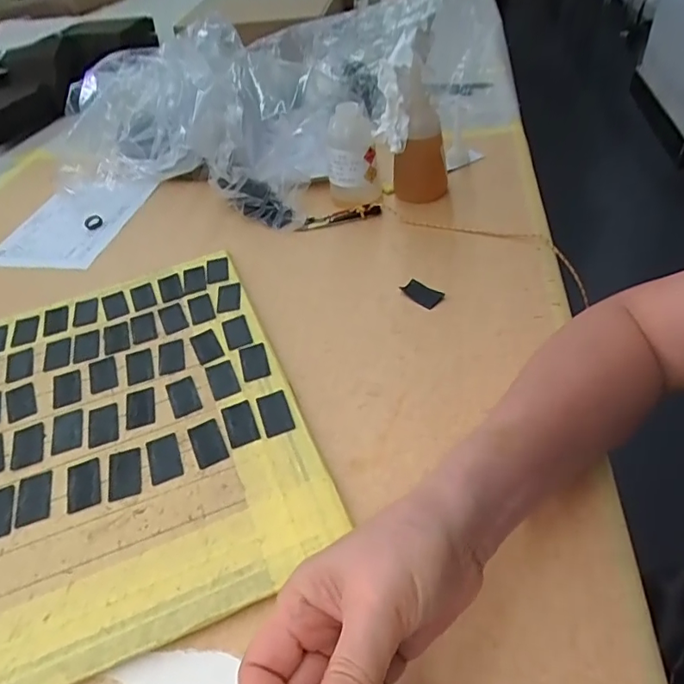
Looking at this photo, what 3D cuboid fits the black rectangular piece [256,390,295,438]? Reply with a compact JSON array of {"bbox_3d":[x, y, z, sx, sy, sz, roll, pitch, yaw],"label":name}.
[{"bbox_3d":[-0.054,0.056,0.419,0.024,0.004,0.042,-17,44,-10],"label":"black rectangular piece"}]

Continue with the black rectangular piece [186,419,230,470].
[{"bbox_3d":[-0.104,0.077,0.408,0.023,0.004,0.043,-23,45,-16],"label":"black rectangular piece"}]

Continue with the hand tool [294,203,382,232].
[{"bbox_3d":[-0.004,-0.152,0.633,0.102,0.015,0.017,-8,43,-1],"label":"hand tool"}]

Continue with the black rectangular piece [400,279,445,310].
[{"bbox_3d":[0.079,-0.050,0.517,0.024,0.004,0.043,-37,50,-27],"label":"black rectangular piece"}]

